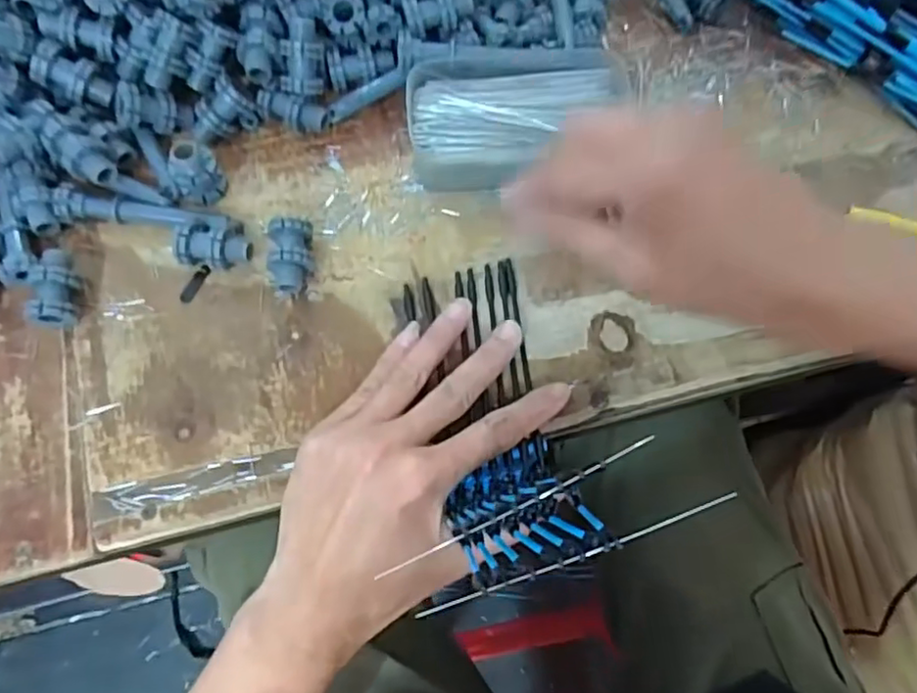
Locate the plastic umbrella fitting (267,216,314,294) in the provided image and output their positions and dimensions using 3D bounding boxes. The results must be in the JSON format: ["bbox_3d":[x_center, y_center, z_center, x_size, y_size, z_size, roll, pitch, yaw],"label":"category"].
[{"bbox_3d":[-0.088,-0.048,0.338,0.021,0.024,0.038,-2,74,-1],"label":"plastic umbrella fitting"}]

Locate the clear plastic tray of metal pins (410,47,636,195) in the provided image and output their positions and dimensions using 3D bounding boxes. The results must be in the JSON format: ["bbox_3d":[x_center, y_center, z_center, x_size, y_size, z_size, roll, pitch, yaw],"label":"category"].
[{"bbox_3d":[0.032,-0.128,0.356,0.118,0.029,0.072,-8,74,-3],"label":"clear plastic tray of metal pins"}]

